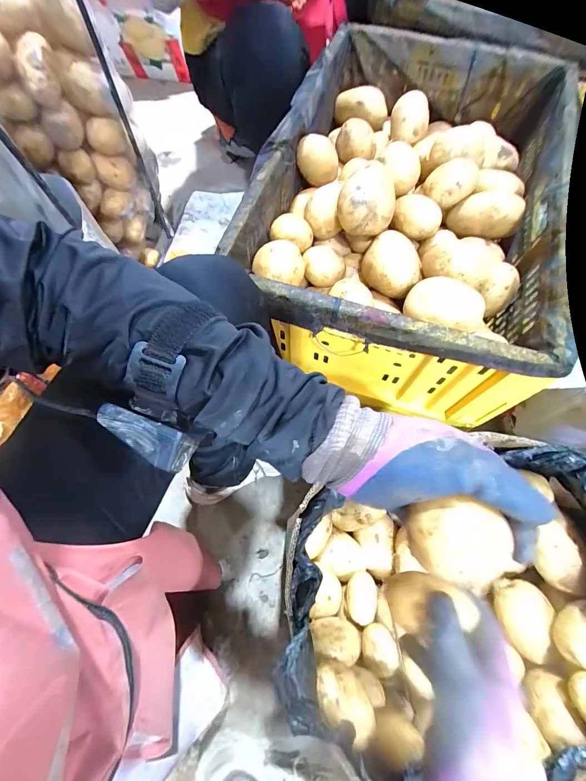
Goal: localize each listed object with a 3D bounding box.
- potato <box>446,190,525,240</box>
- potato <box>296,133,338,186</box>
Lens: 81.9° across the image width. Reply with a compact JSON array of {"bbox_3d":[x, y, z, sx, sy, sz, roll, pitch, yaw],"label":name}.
[{"bbox_3d":[0.290,-0.260,0.504,0.097,0.047,0.062,-5,67,0],"label":"potato"},{"bbox_3d":[0.038,-0.350,0.518,0.059,0.054,0.046,4,67,4],"label":"potato"}]

